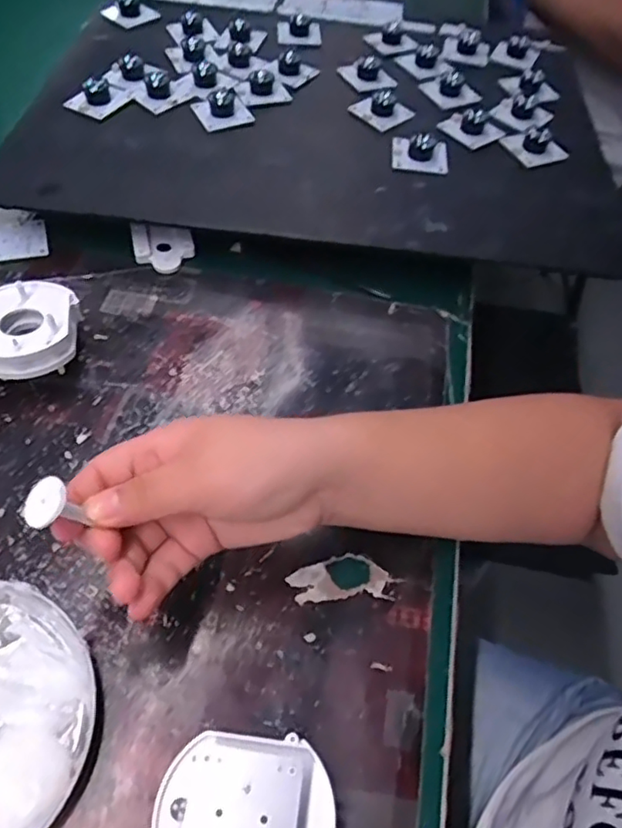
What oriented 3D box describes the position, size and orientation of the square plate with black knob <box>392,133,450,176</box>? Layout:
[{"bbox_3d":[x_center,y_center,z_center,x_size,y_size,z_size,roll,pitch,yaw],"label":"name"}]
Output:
[{"bbox_3d":[0.090,-0.213,0.498,0.044,0.017,0.043,5,53,-2],"label":"square plate with black knob"}]

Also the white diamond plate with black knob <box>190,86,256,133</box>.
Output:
[{"bbox_3d":[-0.074,-0.260,0.514,0.042,0.020,0.045,-16,57,-17],"label":"white diamond plate with black knob"}]

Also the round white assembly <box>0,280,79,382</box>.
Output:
[{"bbox_3d":[-0.178,-0.049,0.387,0.061,0.038,0.067,3,53,-4],"label":"round white assembly"}]

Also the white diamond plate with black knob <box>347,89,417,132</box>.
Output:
[{"bbox_3d":[0.065,-0.268,0.532,0.044,0.019,0.043,3,53,-4],"label":"white diamond plate with black knob"}]

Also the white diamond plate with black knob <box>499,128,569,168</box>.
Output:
[{"bbox_3d":[0.187,-0.226,0.510,0.037,0.014,0.039,-18,57,-18],"label":"white diamond plate with black knob"}]

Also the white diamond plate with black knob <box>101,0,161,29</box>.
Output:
[{"bbox_3d":[-0.181,-0.407,0.617,0.043,0.019,0.044,38,59,21],"label":"white diamond plate with black knob"}]

